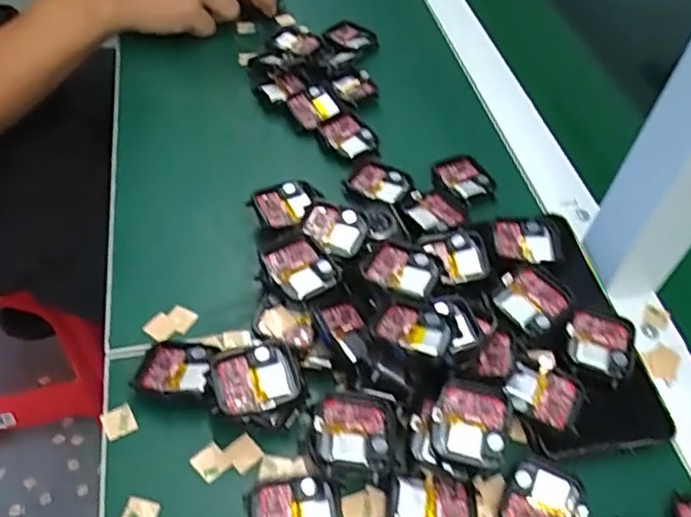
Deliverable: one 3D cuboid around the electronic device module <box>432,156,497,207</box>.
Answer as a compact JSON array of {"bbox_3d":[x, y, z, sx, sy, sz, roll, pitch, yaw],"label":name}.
[{"bbox_3d":[0.086,-0.057,0.455,0.039,0.004,0.042,-17,54,-18],"label":"electronic device module"}]

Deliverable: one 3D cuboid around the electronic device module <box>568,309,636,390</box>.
[{"bbox_3d":[0.144,0.047,0.356,0.036,0.007,0.045,17,54,4],"label":"electronic device module"}]

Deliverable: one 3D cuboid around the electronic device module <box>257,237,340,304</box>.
[{"bbox_3d":[-0.028,0.006,0.367,0.036,0.010,0.042,-32,59,-28],"label":"electronic device module"}]

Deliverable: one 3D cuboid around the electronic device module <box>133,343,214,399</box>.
[{"bbox_3d":[-0.091,0.060,0.343,0.041,0.014,0.035,8,40,0],"label":"electronic device module"}]

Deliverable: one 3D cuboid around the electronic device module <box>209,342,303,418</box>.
[{"bbox_3d":[-0.046,0.062,0.324,0.043,0.007,0.038,-11,52,-18],"label":"electronic device module"}]

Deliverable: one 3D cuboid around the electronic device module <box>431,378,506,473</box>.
[{"bbox_3d":[0.062,0.083,0.317,0.036,0.010,0.044,12,50,5],"label":"electronic device module"}]

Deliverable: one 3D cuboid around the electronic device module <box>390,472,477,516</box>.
[{"bbox_3d":[0.042,0.123,0.305,0.040,0.010,0.033,1,50,-4],"label":"electronic device module"}]

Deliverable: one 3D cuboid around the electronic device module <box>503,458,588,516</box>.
[{"bbox_3d":[0.098,0.121,0.310,0.035,0.007,0.039,26,53,16],"label":"electronic device module"}]

